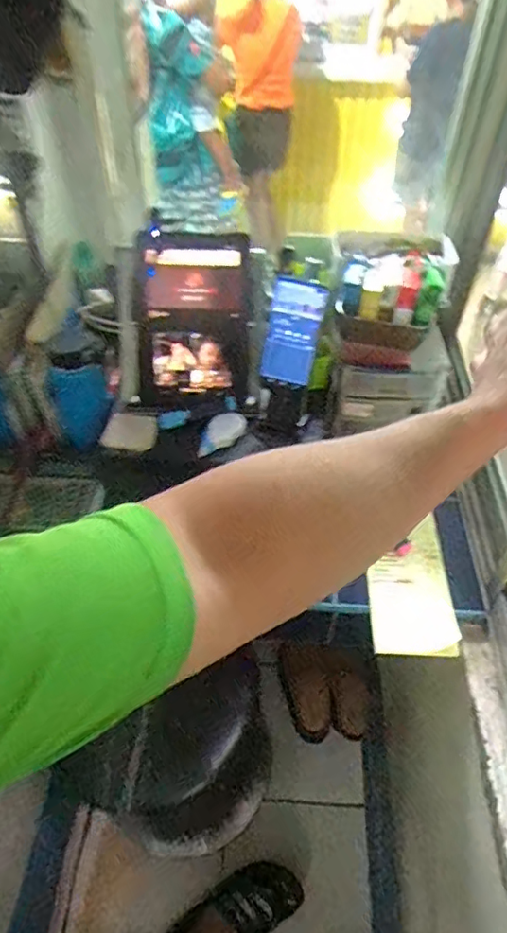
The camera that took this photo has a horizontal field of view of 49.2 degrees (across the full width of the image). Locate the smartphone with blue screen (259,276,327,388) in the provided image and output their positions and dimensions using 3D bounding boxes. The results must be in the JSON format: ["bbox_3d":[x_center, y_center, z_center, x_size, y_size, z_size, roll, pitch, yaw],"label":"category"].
[{"bbox_3d":[0.056,-0.190,0.790,0.072,0.139,0.017,11,18,-8],"label":"smartphone with blue screen"}]

